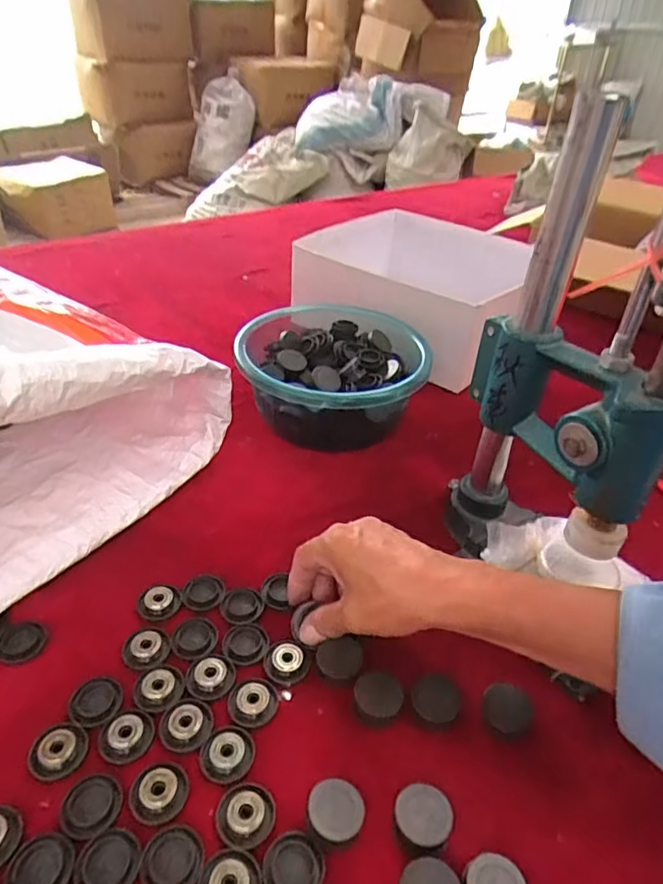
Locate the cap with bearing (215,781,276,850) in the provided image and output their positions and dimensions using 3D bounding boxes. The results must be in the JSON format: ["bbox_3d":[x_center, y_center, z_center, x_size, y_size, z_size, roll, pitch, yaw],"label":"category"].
[{"bbox_3d":[-0.050,0.215,0.325,0.033,0.006,0.032,3,37,-2],"label":"cap with bearing"}]

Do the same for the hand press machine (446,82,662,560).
[{"bbox_3d":[0.173,-0.049,0.390,0.105,0.373,0.158,-25,47,-33],"label":"hand press machine"}]

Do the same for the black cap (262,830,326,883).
[{"bbox_3d":[-0.020,0.232,0.307,0.032,0.005,0.033,3,37,-2],"label":"black cap"}]

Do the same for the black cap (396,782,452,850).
[{"bbox_3d":[0.052,0.217,0.324,0.031,0.015,0.032,3,37,-2],"label":"black cap"}]

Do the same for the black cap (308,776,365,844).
[{"bbox_3d":[0.003,0.214,0.324,0.031,0.016,0.030,3,37,-2],"label":"black cap"}]

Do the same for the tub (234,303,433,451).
[{"bbox_3d":[-0.003,-0.074,0.639,0.195,0.091,0.205,3,37,-2],"label":"tub"}]

